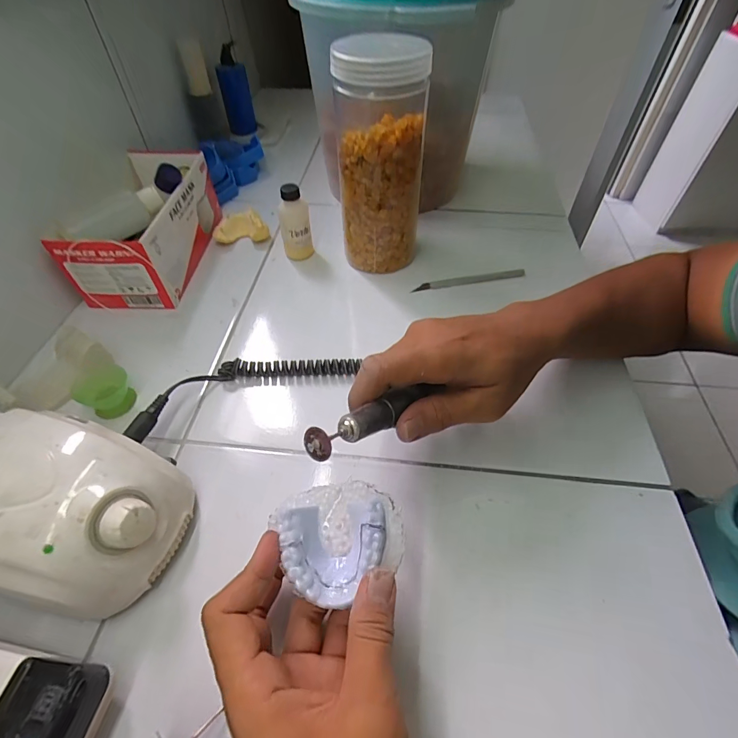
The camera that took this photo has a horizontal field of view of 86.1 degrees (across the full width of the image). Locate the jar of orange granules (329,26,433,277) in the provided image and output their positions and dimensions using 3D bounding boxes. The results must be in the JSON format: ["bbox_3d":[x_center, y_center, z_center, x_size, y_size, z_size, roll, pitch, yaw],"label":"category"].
[{"bbox_3d":[0.013,-0.225,0.425,0.087,0.209,0.106,0,51,2],"label":"jar of orange granules"}]

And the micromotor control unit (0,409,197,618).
[{"bbox_3d":[-0.199,0.090,0.264,0.133,0.083,0.102,16,54,14],"label":"micromotor control unit"}]

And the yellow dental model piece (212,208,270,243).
[{"bbox_3d":[-0.168,-0.184,0.526,0.068,0.034,0.038,-4,51,-2],"label":"yellow dental model piece"}]

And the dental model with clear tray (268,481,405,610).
[{"bbox_3d":[-0.017,0.100,0.240,0.072,0.024,0.064,-20,53,-14],"label":"dental model with clear tray"}]

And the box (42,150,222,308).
[{"bbox_3d":[-0.261,-0.173,0.476,0.108,0.093,0.207,0,51,2],"label":"box"}]

